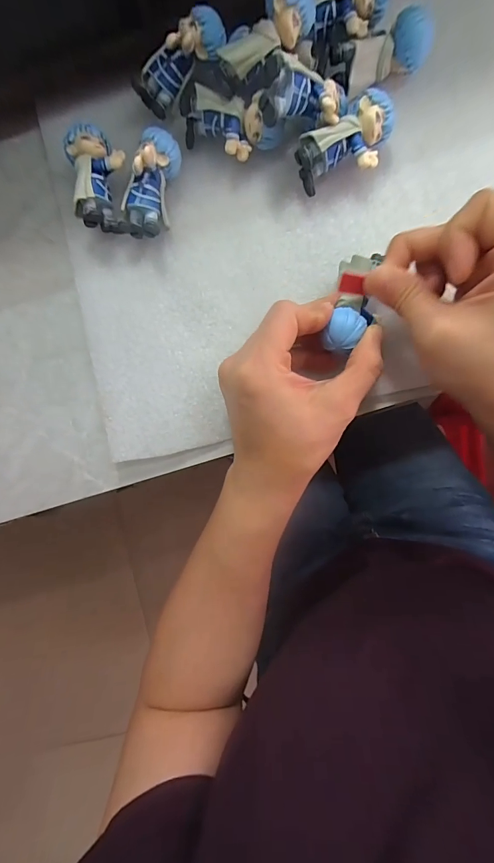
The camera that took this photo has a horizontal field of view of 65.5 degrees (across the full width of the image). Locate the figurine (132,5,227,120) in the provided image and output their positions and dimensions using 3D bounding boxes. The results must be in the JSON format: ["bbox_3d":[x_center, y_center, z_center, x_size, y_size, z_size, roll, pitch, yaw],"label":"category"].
[{"bbox_3d":[-0.041,-0.223,0.230,0.061,0.024,0.022,-31,86,22],"label":"figurine"}]

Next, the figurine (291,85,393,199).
[{"bbox_3d":[0.061,-0.171,0.234,0.058,0.029,0.031,-34,86,4],"label":"figurine"}]

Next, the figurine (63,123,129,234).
[{"bbox_3d":[-0.092,-0.158,0.246,0.033,0.031,0.062,-10,88,5],"label":"figurine"}]

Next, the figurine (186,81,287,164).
[{"bbox_3d":[-0.010,-0.186,0.240,0.061,0.030,0.026,12,90,5],"label":"figurine"}]

